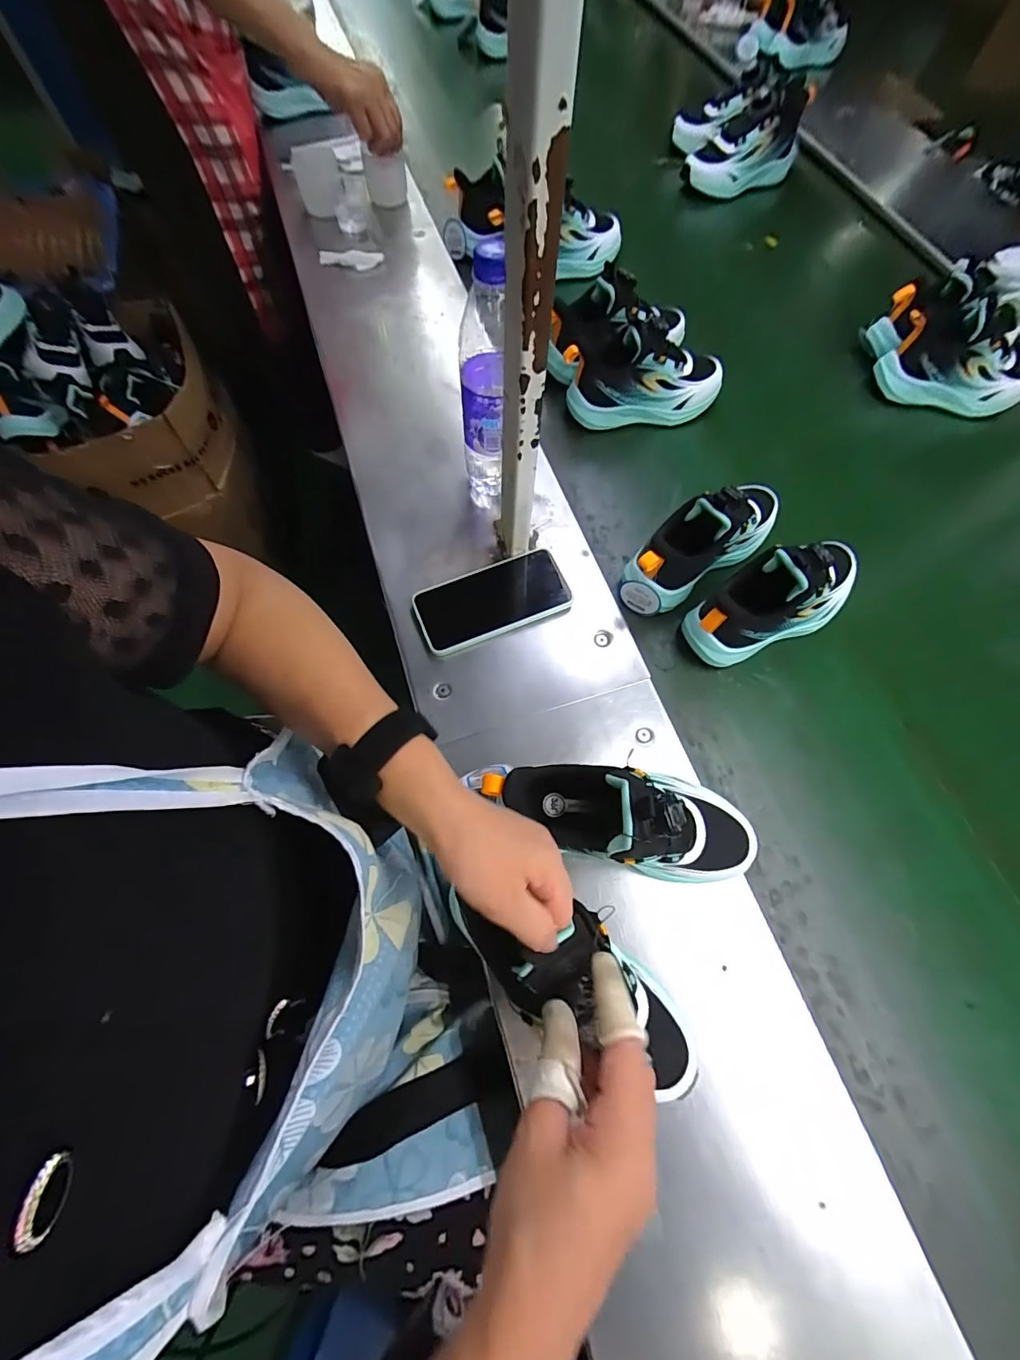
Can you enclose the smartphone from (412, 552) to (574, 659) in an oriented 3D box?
[{"bbox_3d":[-0.019,-0.085,0.499,0.158,0.015,0.075,-21,68,-7],"label":"smartphone"}]

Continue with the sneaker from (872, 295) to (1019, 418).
[{"bbox_3d":[0.600,-0.429,0.617,0.192,0.098,0.080,5,66,3],"label":"sneaker"}]

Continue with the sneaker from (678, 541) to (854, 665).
[{"bbox_3d":[0.278,-0.087,0.472,0.208,0.116,0.073,-22,67,-9],"label":"sneaker"}]

